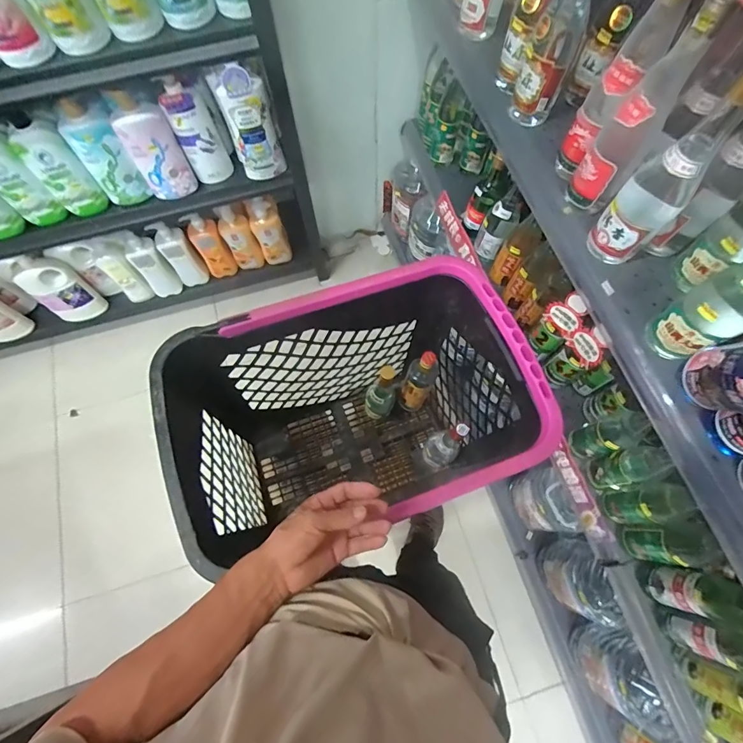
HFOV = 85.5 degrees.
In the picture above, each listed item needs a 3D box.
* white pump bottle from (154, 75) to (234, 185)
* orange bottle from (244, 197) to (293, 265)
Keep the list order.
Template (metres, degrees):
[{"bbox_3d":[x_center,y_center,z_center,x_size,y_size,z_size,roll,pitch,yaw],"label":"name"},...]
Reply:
[{"bbox_3d":[-0.406,-0.558,0.947,0.096,0.264,0.061,-21,71,-7],"label":"white pump bottle"},{"bbox_3d":[-0.321,-0.438,1.279,0.093,0.220,0.086,-21,71,-7],"label":"orange bottle"}]

